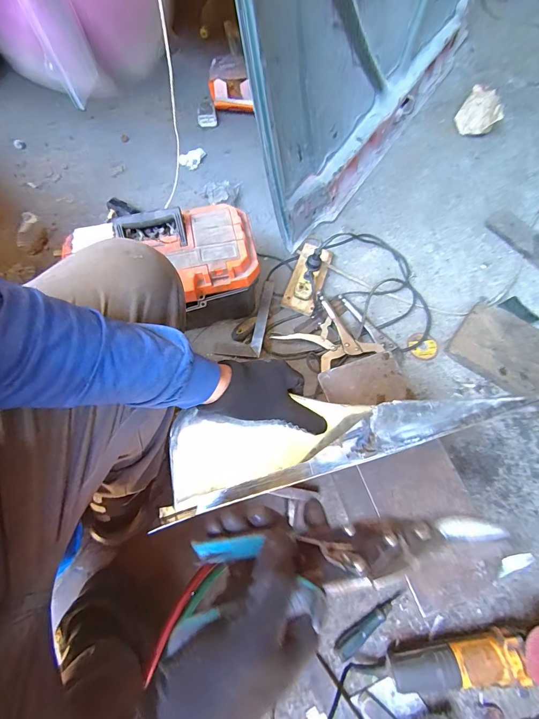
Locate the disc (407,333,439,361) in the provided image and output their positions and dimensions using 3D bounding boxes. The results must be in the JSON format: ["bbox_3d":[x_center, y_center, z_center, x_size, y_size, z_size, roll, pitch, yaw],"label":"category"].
[{"bbox_3d":[0.362,-0.030,0.791,0.068,0.008,0.067,0,67,0],"label":"disc"}]

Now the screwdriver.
[{"bbox_3d":[0.179,0.453,0.582,0.154,0.025,0.024,-32,71,-12],"label":"screwdriver"}]

